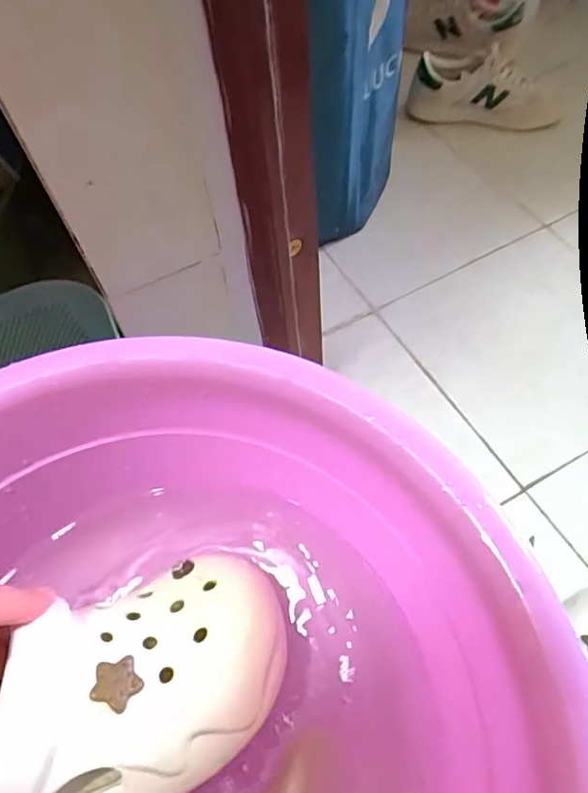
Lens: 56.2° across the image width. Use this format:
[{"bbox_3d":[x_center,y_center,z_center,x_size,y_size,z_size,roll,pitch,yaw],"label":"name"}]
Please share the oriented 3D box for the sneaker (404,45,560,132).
[{"bbox_3d":[0.327,-0.530,0.935,0.253,0.098,0.087,6,61,8],"label":"sneaker"}]

